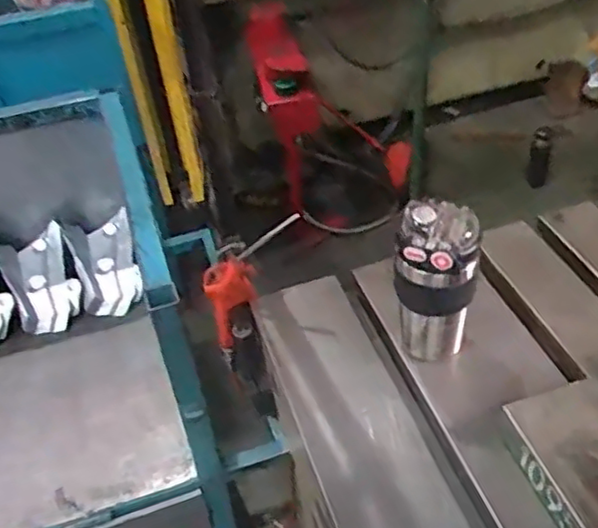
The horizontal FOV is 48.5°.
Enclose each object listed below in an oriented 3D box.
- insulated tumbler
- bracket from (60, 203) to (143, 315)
[{"bbox_3d":[0.143,0.026,0.704,0.082,0.188,0.069,8,44,13],"label":"insulated tumbler"},{"bbox_3d":[-0.390,0.002,1.337,0.124,0.054,0.201,-14,86,-13],"label":"bracket"}]

